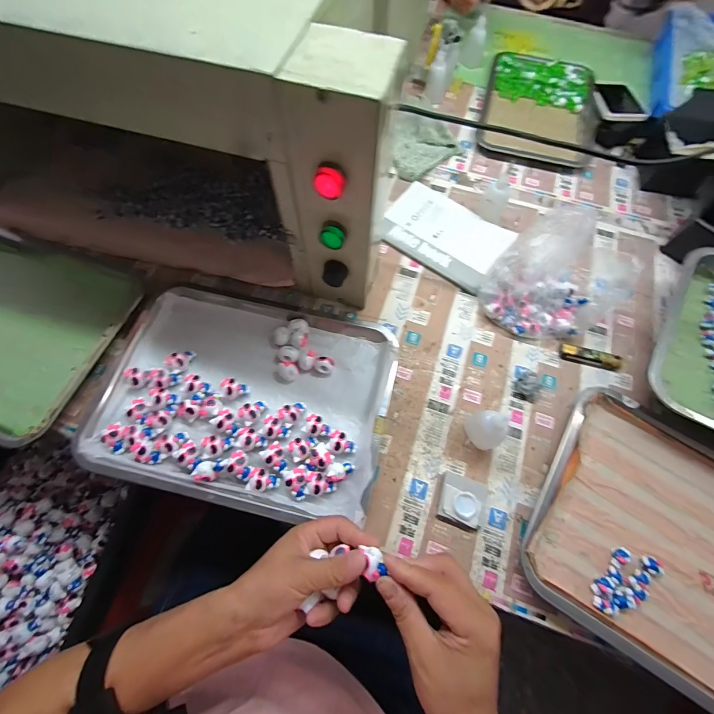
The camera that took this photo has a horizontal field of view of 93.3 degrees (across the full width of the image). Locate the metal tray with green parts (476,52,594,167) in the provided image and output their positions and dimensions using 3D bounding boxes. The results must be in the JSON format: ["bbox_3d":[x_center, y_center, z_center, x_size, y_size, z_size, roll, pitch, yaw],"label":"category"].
[{"bbox_3d":[0.360,-0.499,0.664,0.208,0.029,0.270,13,68,4],"label":"metal tray with green parts"}]

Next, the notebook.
[{"bbox_3d":[0.142,-0.200,0.545,0.190,0.016,0.144,33,70,11],"label":"notebook"}]

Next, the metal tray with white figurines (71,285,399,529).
[{"bbox_3d":[-0.136,0.040,0.431,0.348,0.025,0.266,12,67,3],"label":"metal tray with white figurines"}]

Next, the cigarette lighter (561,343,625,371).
[{"bbox_3d":[0.326,0.002,0.469,0.079,0.015,0.022,17,67,5],"label":"cigarette lighter"}]

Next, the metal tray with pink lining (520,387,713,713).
[{"bbox_3d":[0.362,0.208,0.375,0.308,0.036,0.261,32,69,11],"label":"metal tray with pink lining"}]

